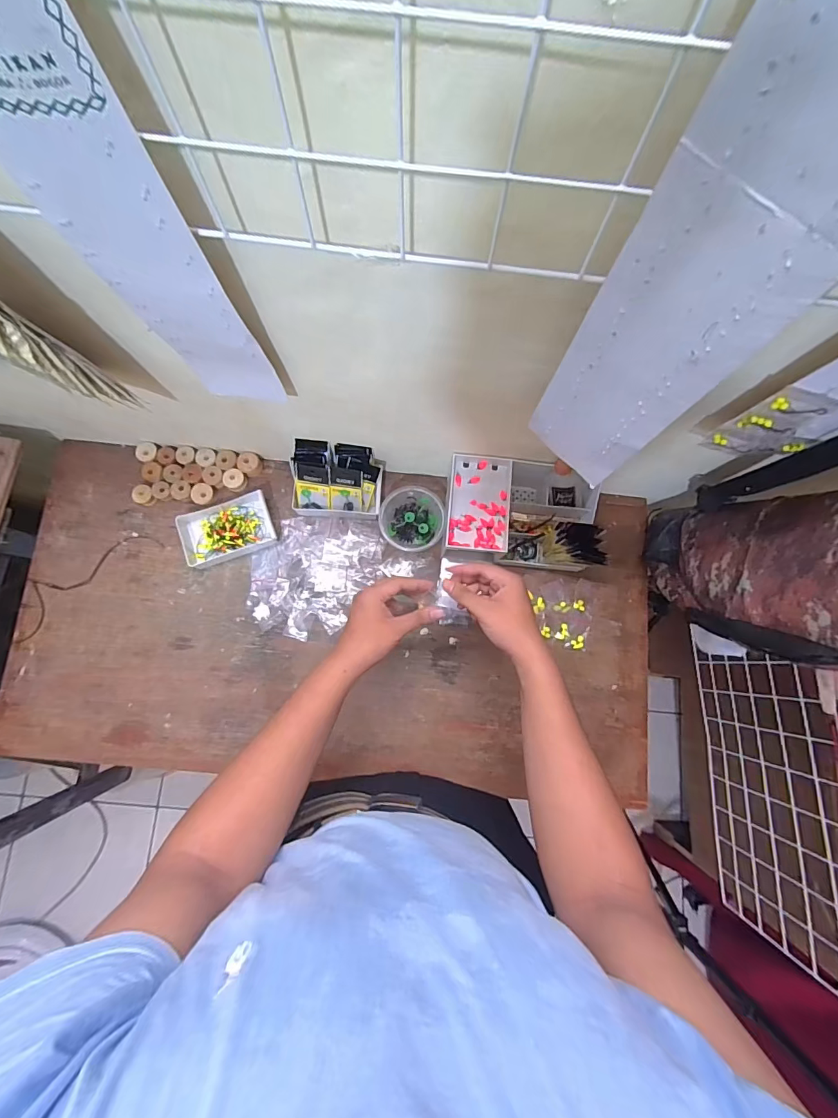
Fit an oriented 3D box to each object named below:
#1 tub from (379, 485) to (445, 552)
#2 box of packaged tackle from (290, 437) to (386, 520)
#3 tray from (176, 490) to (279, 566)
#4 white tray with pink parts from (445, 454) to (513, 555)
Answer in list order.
[{"bbox_3d":[-0.012,-0.062,0.709,0.097,0.048,0.098,0,81,-2],"label":"tub"},{"bbox_3d":[-0.128,-0.123,0.701,0.139,0.072,0.098,5,81,-2],"label":"box of packaged tackle"},{"bbox_3d":[-0.306,-0.051,0.710,0.137,0.026,0.089,-22,83,-5],"label":"tray"},{"bbox_3d":[0.090,-0.085,0.667,0.091,0.023,0.148,6,81,-1],"label":"white tray with pink parts"}]

